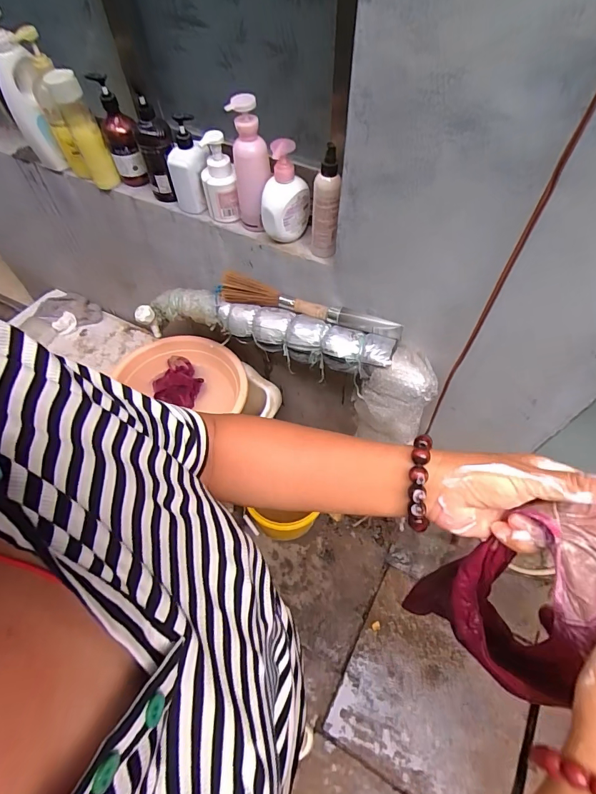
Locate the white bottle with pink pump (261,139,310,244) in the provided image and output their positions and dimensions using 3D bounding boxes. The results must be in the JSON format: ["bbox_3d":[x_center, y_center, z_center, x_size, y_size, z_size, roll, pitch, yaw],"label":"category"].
[{"bbox_3d":[-0.025,-0.367,0.731,0.086,0.165,0.058,3,58,2],"label":"white bottle with pink pump"}]

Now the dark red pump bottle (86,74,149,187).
[{"bbox_3d":[-0.364,-0.534,0.825,0.066,0.193,0.065,-20,60,-12],"label":"dark red pump bottle"}]

